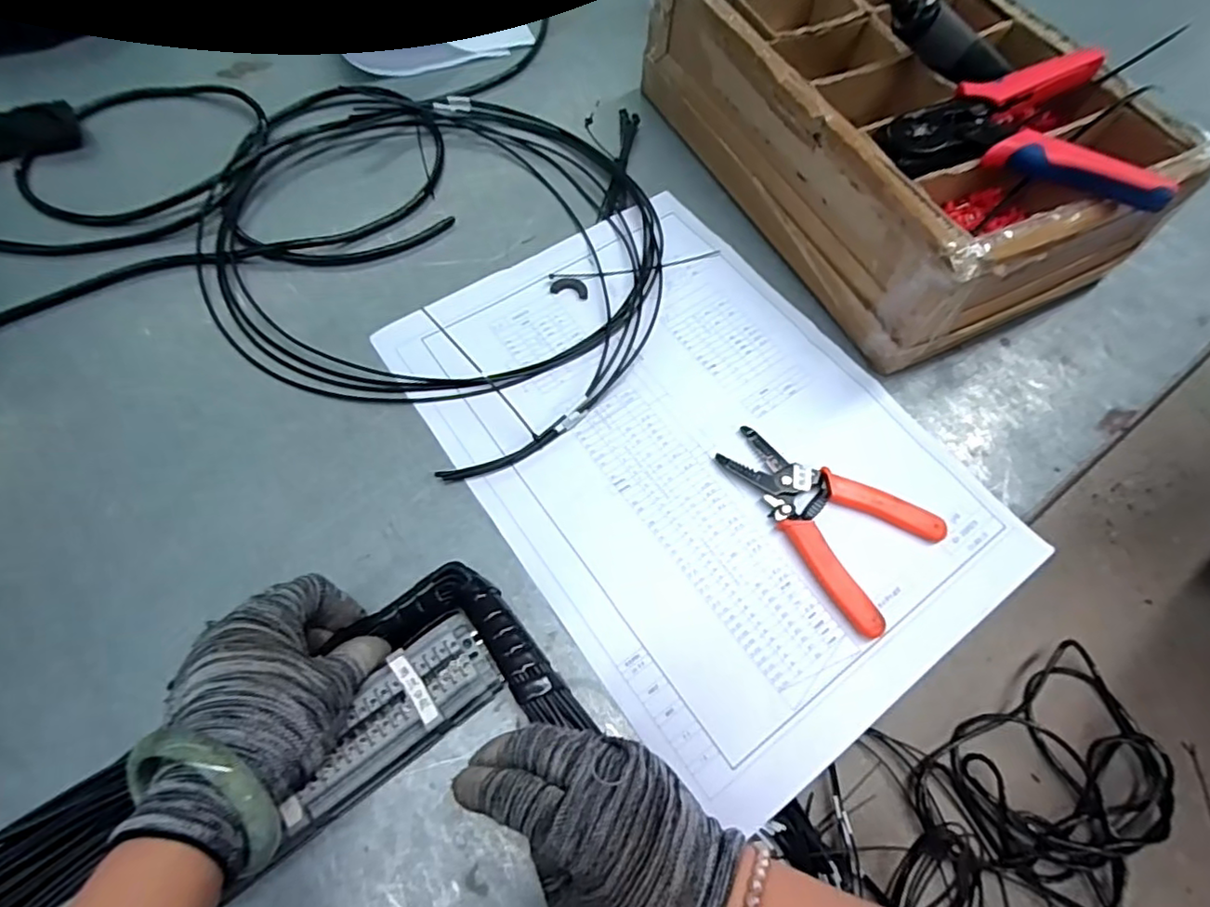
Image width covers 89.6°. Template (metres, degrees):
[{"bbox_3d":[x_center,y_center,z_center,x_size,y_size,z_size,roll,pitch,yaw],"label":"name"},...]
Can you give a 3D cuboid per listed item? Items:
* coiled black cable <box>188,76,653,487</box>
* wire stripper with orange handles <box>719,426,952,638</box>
[{"bbox_3d":[-0.144,-0.198,0.520,0.410,0.019,0.370,25,64,11],"label":"coiled black cable"},{"bbox_3d":[0.152,0.035,0.411,0.093,0.010,0.147,-34,68,-18],"label":"wire stripper with orange handles"}]

